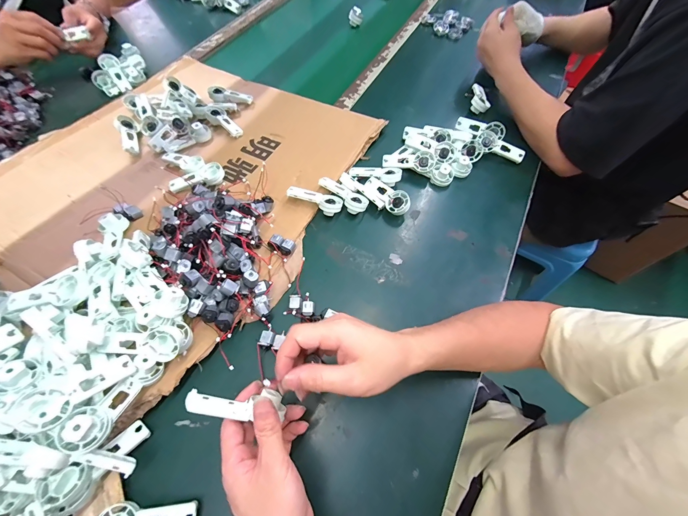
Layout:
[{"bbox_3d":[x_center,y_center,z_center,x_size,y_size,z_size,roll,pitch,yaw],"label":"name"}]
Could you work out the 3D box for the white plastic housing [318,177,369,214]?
[{"bbox_3d":[0.001,-0.108,0.503,0.092,0.029,0.035,39,68,20],"label":"white plastic housing"}]

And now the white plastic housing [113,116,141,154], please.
[{"bbox_3d":[-0.416,-0.239,0.563,0.034,0.029,0.091,-26,63,-13],"label":"white plastic housing"}]

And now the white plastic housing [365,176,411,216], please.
[{"bbox_3d":[0.078,-0.108,0.505,0.038,0.021,0.091,-48,66,4],"label":"white plastic housing"}]

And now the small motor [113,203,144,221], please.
[{"bbox_3d":[-0.349,-0.075,0.470,0.033,0.020,0.029,33,66,18],"label":"small motor"}]

